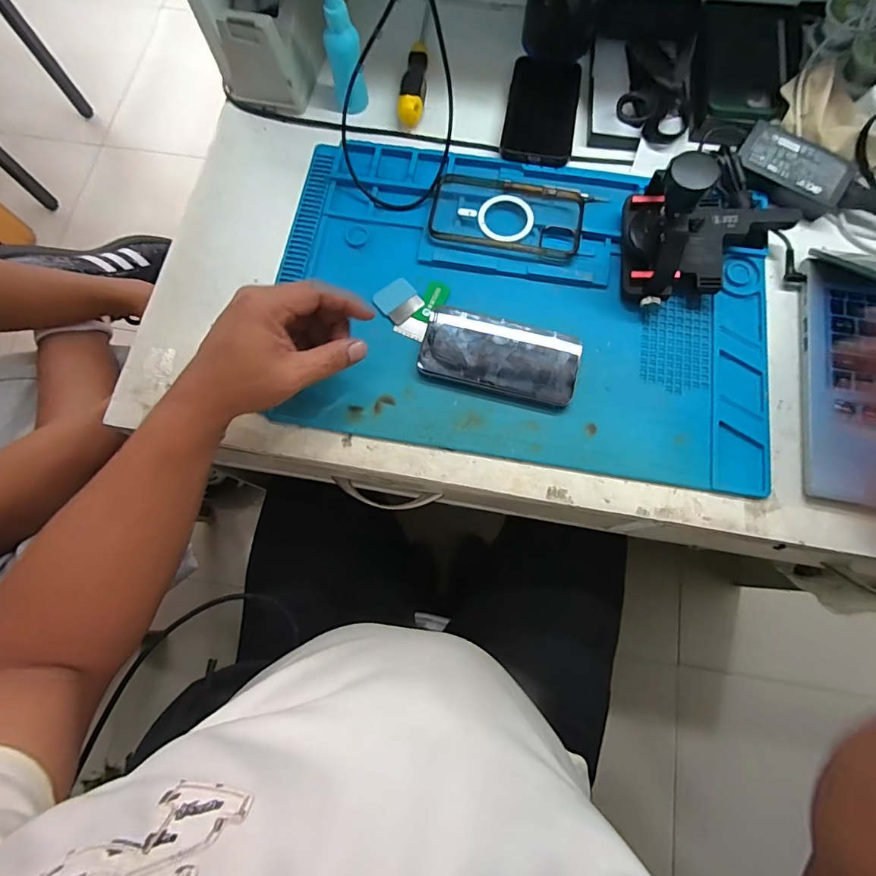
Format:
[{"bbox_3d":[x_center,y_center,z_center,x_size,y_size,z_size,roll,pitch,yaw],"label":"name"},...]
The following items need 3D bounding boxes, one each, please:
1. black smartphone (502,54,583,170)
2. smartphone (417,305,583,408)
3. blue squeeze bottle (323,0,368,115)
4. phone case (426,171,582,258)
[{"bbox_3d":[0.114,-0.362,0.506,0.075,0.005,0.149,10,77,3],"label":"black smartphone"},{"bbox_3d":[0.058,-0.077,0.436,0.144,0.014,0.072,14,77,4],"label":"smartphone"},{"bbox_3d":[-0.097,-0.399,0.467,0.034,0.109,0.036,-8,77,-1],"label":"blue squeeze bottle"},{"bbox_3d":[0.072,-0.231,0.476,0.149,0.009,0.085,13,77,4],"label":"phone case"}]

